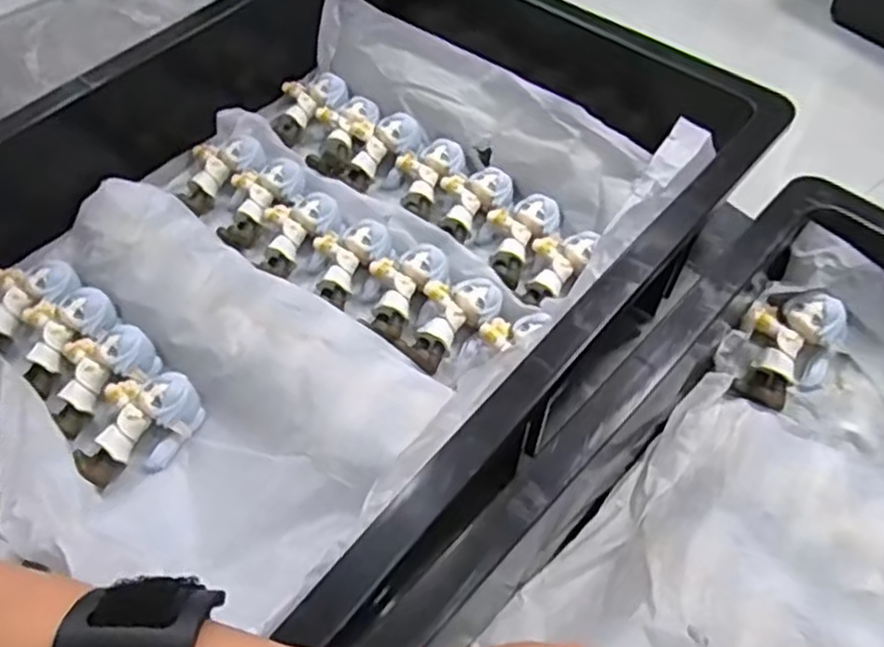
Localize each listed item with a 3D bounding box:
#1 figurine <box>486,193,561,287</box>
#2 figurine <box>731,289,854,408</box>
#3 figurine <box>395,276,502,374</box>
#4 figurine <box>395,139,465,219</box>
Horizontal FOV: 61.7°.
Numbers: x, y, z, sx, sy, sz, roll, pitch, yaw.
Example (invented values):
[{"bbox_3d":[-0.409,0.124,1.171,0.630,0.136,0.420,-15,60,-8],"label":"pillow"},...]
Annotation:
[{"bbox_3d":[0.041,-0.050,0.421,0.035,0.015,0.061,25,60,18],"label":"figurine"},{"bbox_3d":[0.165,0.013,0.356,0.039,0.019,0.059,22,83,26],"label":"figurine"},{"bbox_3d":[0.002,-0.003,0.386,0.058,0.020,0.033,-40,63,-23],"label":"figurine"},{"bbox_3d":[-0.011,-0.091,0.446,0.035,0.016,0.051,28,61,19],"label":"figurine"}]

